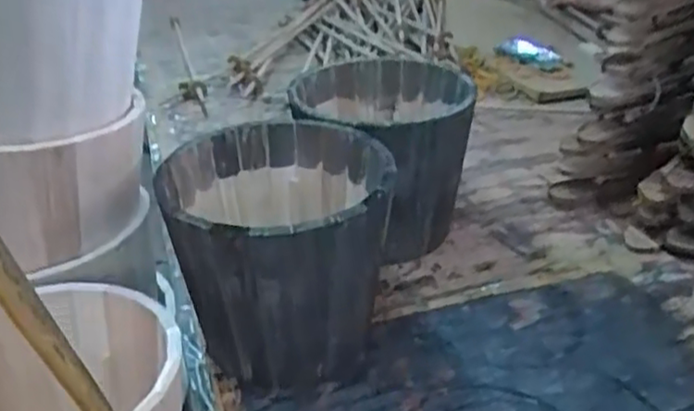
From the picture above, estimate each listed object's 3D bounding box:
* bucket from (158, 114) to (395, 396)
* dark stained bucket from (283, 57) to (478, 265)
[{"bbox_3d":[-0.063,0.053,0.710,0.206,0.215,0.220,-3,33,2],"label":"bucket"},{"bbox_3d":[0.048,-0.048,0.872,0.207,0.230,0.218,-1,33,5],"label":"dark stained bucket"}]

